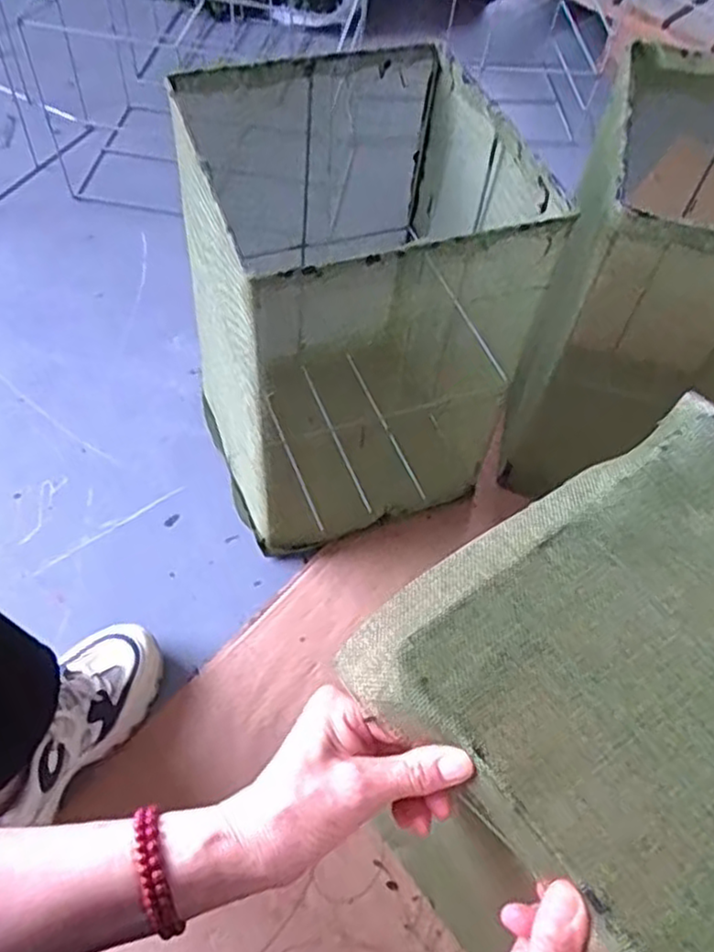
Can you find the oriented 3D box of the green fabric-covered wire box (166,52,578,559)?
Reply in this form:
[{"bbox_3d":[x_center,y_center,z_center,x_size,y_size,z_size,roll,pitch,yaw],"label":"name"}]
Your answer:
[{"bbox_3d":[-0.010,-0.161,0.773,0.301,0.403,0.288,-16,60,-14],"label":"green fabric-covered wire box"}]

